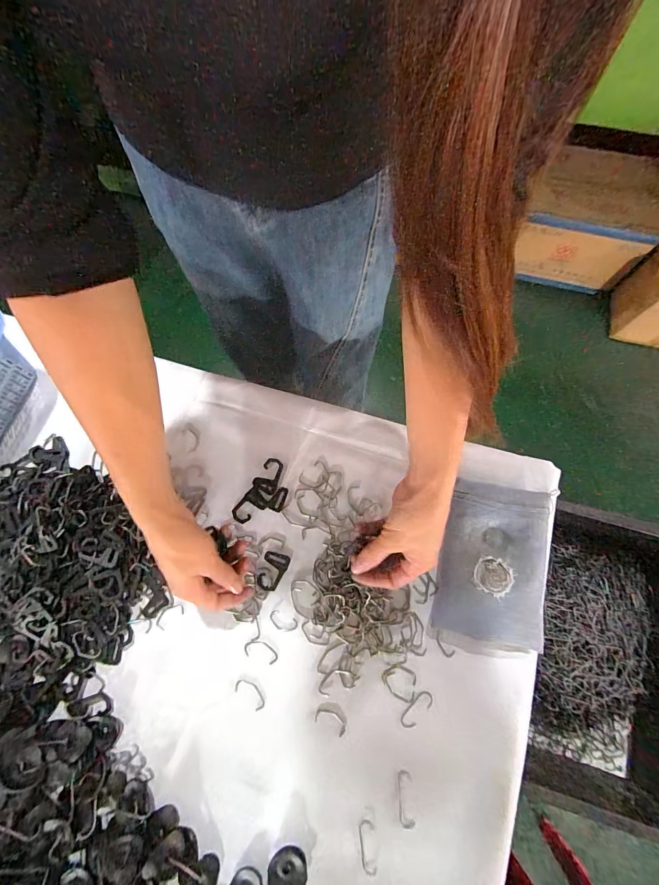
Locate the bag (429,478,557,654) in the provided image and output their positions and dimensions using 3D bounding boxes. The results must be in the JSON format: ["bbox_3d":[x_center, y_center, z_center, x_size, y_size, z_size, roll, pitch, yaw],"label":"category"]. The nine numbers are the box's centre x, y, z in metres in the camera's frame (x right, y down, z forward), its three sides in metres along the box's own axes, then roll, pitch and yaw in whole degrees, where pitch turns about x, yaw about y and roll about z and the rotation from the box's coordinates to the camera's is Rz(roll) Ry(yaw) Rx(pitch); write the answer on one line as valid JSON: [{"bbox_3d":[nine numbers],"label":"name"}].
[{"bbox_3d":[0.179,0.135,0.399,0.111,0.034,0.178,14,77,6],"label":"bag"}]

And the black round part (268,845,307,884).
[{"bbox_3d":[-0.040,0.409,0.349,0.036,0.004,0.036,0,77,1],"label":"black round part"}]

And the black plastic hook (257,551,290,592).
[{"bbox_3d":[-0.065,0.149,0.422,0.029,0.004,0.043,16,77,6],"label":"black plastic hook"}]

